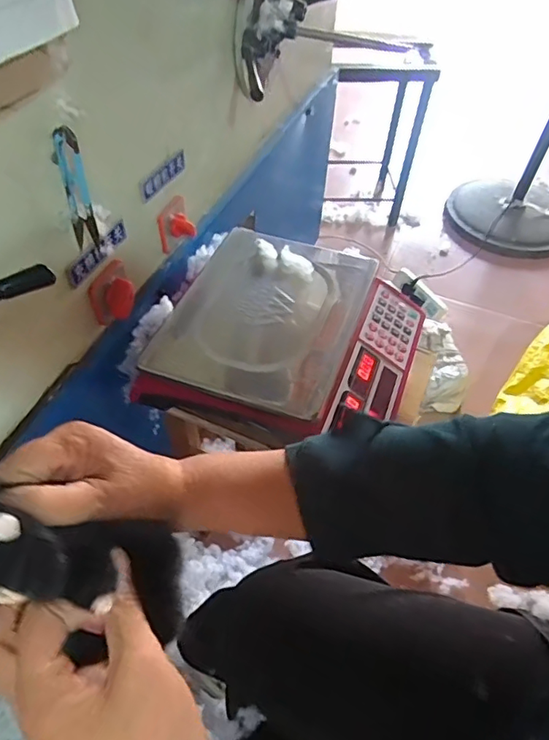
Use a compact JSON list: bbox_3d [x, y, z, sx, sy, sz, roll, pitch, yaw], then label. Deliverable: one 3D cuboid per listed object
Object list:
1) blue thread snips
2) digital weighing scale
[{"bbox_3d":[-0.187,-0.169,0.504,0.025,0.118,0.009,9,45,5],"label":"blue thread snips"},{"bbox_3d":[0.023,-0.042,0.711,0.313,0.098,0.302,18,51,13],"label":"digital weighing scale"}]

